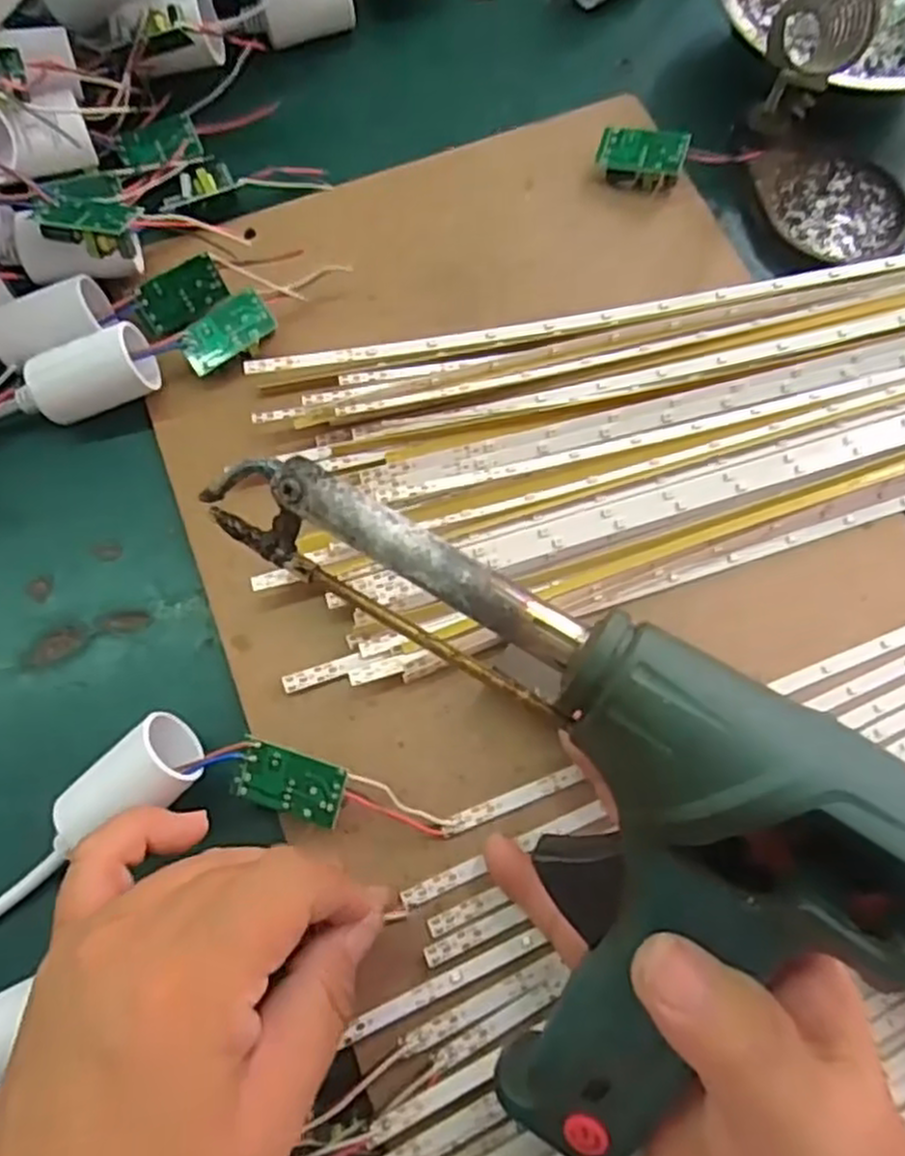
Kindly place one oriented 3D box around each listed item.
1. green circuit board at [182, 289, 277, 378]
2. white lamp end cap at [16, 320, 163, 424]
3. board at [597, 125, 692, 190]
[{"bbox_3d":[-0.093,-0.101,0.315,0.038,0.011,0.020,-38,77,-10],"label":"green circuit board"},{"bbox_3d":[-0.145,-0.079,0.302,0.054,0.029,0.025,-21,74,-6],"label":"white lamp end cap"},{"bbox_3d":[0.086,-0.191,0.346,0.038,0.017,0.019,17,74,5],"label":"board"}]

